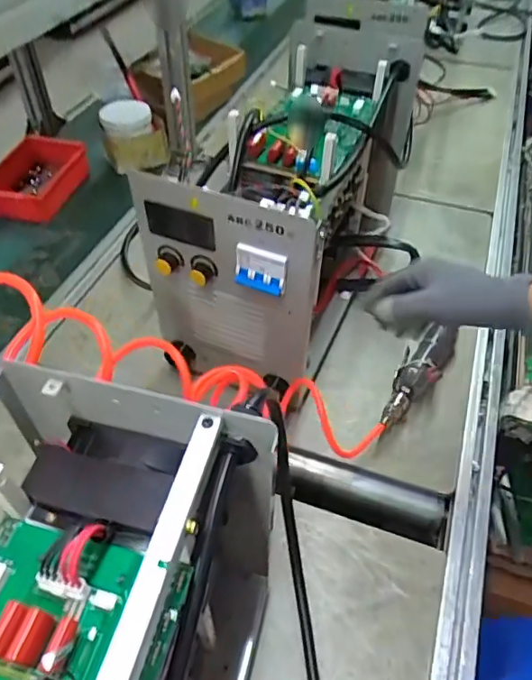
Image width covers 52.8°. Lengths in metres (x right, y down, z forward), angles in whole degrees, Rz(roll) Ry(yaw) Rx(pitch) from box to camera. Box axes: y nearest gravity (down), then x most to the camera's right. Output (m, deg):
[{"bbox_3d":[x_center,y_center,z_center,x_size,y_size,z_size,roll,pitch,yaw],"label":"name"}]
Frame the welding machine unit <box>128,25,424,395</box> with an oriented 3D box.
[{"bbox_3d":[0.045,-0.211,0.754,0.200,0.253,0.528,18,51,14],"label":"welding machine unit"}]

